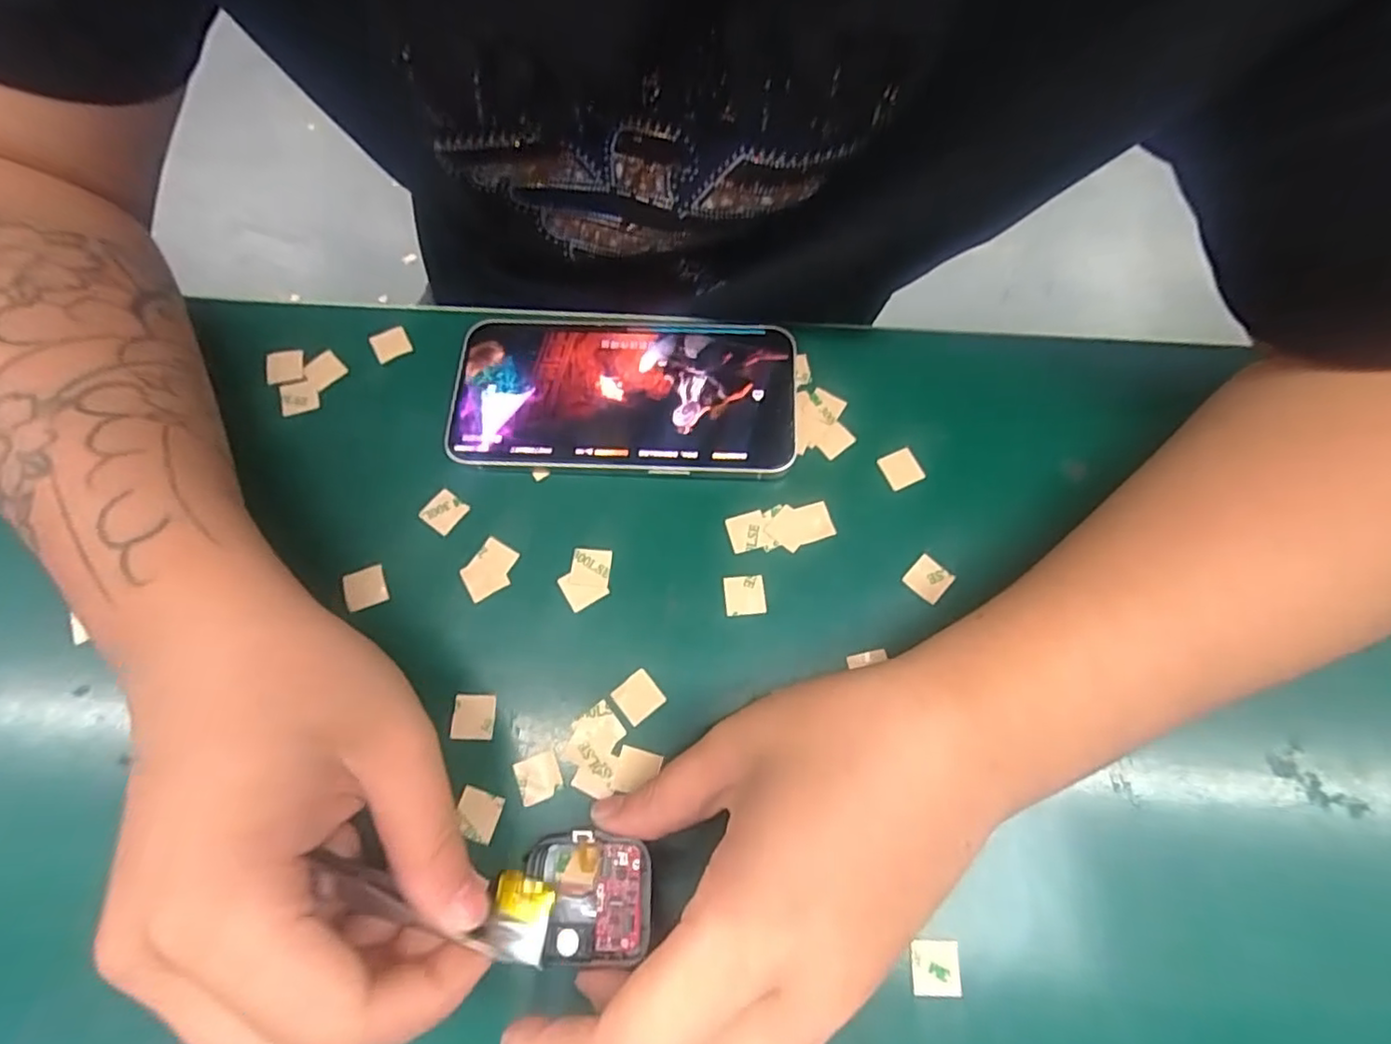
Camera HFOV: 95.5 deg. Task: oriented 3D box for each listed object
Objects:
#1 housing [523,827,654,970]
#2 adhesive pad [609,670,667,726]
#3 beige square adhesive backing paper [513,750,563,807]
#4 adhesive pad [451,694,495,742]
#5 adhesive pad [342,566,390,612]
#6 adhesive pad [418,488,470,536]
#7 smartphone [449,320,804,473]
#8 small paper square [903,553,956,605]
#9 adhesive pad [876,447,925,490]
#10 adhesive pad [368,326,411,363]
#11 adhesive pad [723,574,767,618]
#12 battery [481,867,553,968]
[{"bbox_3d":[-0.035,0.121,0.205,0.041,0.013,0.036,-3,71,0],"label":"housing"},{"bbox_3d":[-0.021,0.064,0.232,0.015,0.004,0.015,-39,75,-12],"label":"adhesive pad"},{"bbox_3d":[-0.056,0.090,0.222,0.015,0.004,0.015,-20,72,-6],"label":"beige square adhesive backing paper"},{"bbox_3d":[-0.081,0.071,0.230,0.015,0.004,0.016,3,71,1],"label":"adhesive pad"},{"bbox_3d":[-0.130,0.026,0.247,0.016,0.004,0.016,-19,72,-6],"label":"adhesive pad"},{"bbox_3d":[-0.103,-0.005,0.258,0.015,0.004,0.015,36,75,12],"label":"adhesive pad"},{"bbox_3d":[-0.030,-0.057,0.273,0.144,0.009,0.075,3,71,1],"label":"smartphone"},{"bbox_3d":[0.092,0.022,0.248,0.015,0.004,0.015,41,76,13],"label":"small paper square"},{"bbox_3d":[0.086,-0.022,0.266,0.015,0.004,0.015,-24,72,-8],"label":"adhesive pad"},{"bbox_3d":[-0.139,-0.081,0.288,0.016,0.004,0.014,-29,84,-13],"label":"adhesive pad"},{"bbox_3d":[0.019,0.028,0.245,0.016,0.004,0.016,-5,71,-1],"label":"adhesive pad"},{"bbox_3d":[-0.055,0.123,0.197,0.019,0.004,0.023,5,71,2],"label":"battery"}]

